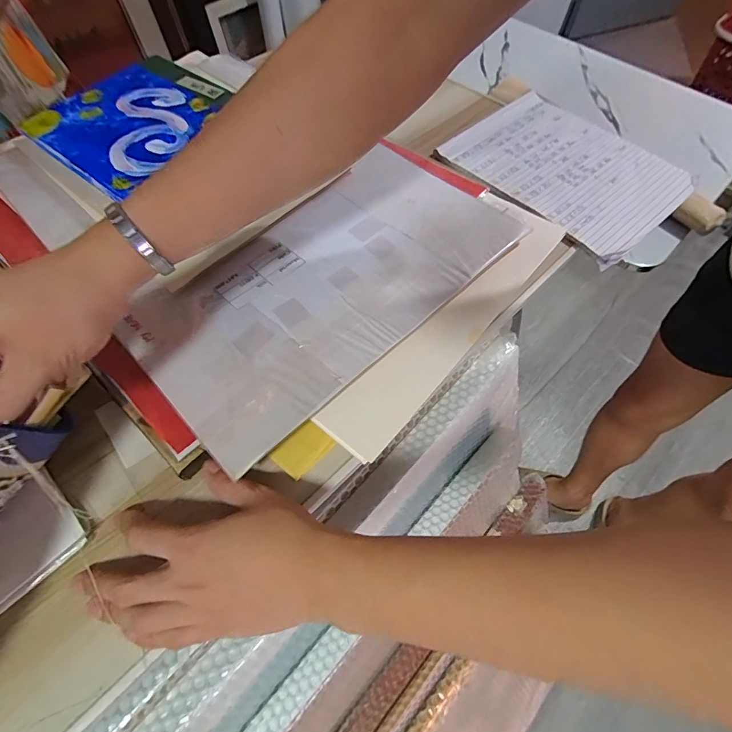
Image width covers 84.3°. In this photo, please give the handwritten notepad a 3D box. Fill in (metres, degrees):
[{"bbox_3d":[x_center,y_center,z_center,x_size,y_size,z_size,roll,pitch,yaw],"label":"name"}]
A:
[{"bbox_3d":[0.249,-0.251,0.501,0.198,0.015,0.252,-37,67,-19],"label":"handwritten notepad"}]

